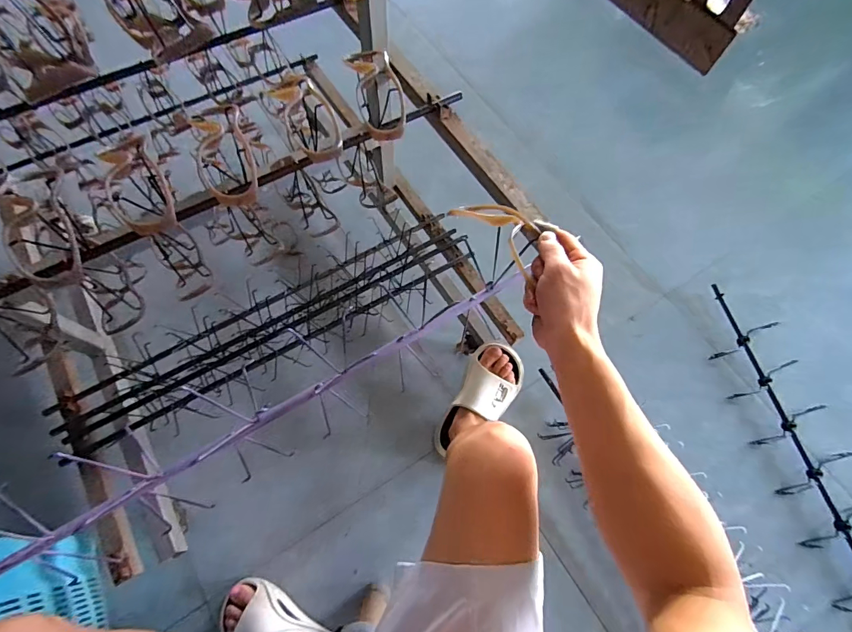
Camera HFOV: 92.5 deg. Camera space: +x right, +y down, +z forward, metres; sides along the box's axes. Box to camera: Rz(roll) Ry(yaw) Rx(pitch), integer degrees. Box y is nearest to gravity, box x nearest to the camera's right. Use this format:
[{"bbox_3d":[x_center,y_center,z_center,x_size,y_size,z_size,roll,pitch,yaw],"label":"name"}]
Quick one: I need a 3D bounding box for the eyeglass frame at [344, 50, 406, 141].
[{"bbox_3d":[-0.057,-0.263,0.480,0.052,0.025,0.122,-14,84,-7],"label":"eyeglass frame"}]

